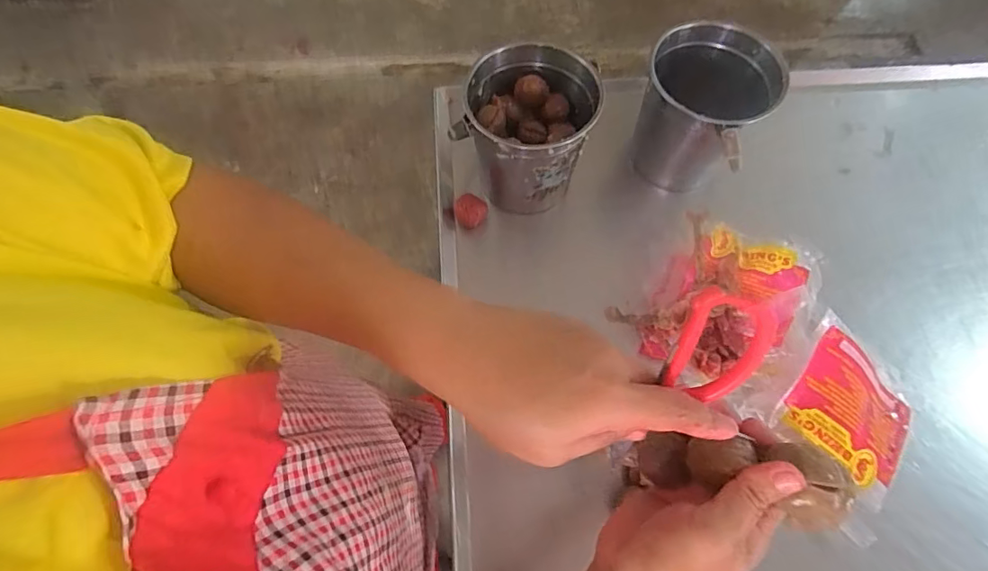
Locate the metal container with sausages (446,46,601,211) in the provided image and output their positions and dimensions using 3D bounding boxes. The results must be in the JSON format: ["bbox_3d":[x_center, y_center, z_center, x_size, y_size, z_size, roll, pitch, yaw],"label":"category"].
[{"bbox_3d":[0.037,-0.163,0.538,0.126,0.120,0.129,20,69,5],"label":"metal container with sausages"}]

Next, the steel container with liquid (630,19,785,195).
[{"bbox_3d":[0.220,-0.186,0.556,0.134,0.139,0.126,26,69,10],"label":"steel container with liquid"}]

